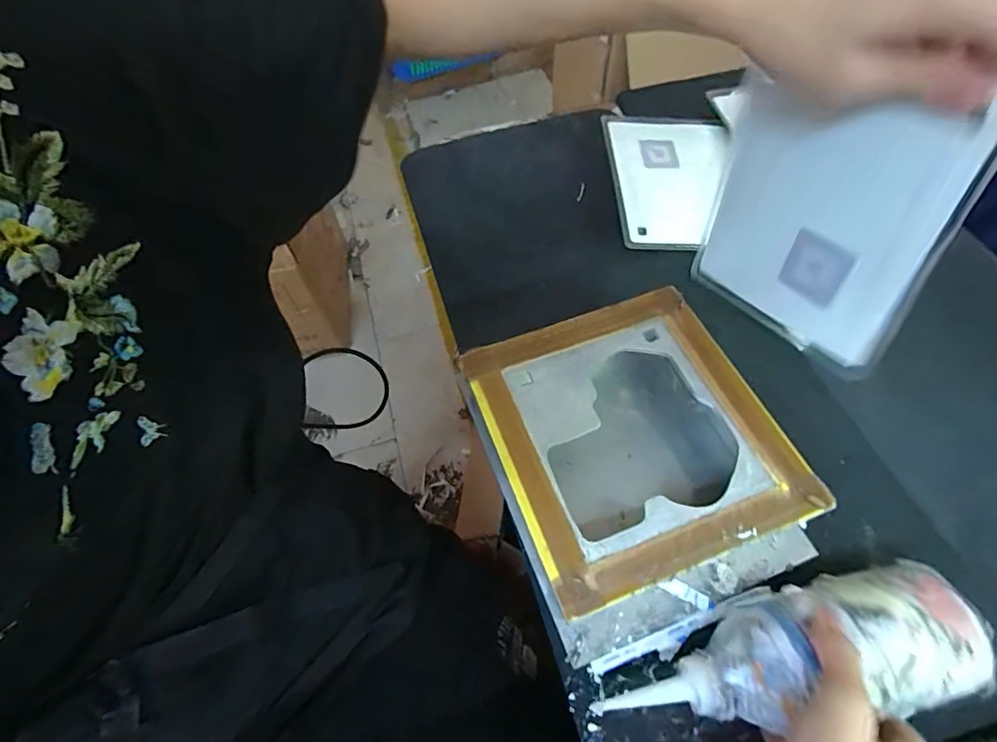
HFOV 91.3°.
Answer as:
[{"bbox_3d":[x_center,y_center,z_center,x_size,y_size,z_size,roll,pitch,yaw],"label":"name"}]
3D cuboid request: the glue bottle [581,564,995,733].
[{"bbox_3d":[0.172,0.175,0.294,0.214,0.059,0.067,-14,61,3],"label":"glue bottle"}]

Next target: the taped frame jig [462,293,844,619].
[{"bbox_3d":[0.100,0.053,0.393,0.198,0.067,0.207,-20,61,-7],"label":"taped frame jig"}]

